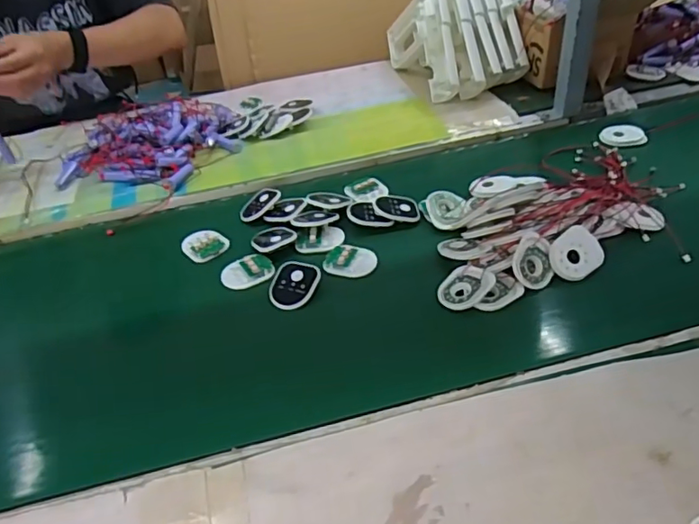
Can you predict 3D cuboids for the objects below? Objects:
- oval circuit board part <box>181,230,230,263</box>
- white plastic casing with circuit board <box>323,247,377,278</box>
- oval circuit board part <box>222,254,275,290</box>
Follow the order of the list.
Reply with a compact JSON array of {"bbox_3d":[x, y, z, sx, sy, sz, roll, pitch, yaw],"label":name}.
[{"bbox_3d":[-0.175,-0.020,0.672,0.053,0.008,0.046,-18,58,-22],"label":"oval circuit board part"},{"bbox_3d":[0.000,-0.001,0.623,0.057,0.013,0.046,9,42,19],"label":"white plastic casing with circuit board"},{"bbox_3d":[-0.116,0.010,0.626,0.057,0.012,0.041,-24,42,-19],"label":"oval circuit board part"}]

